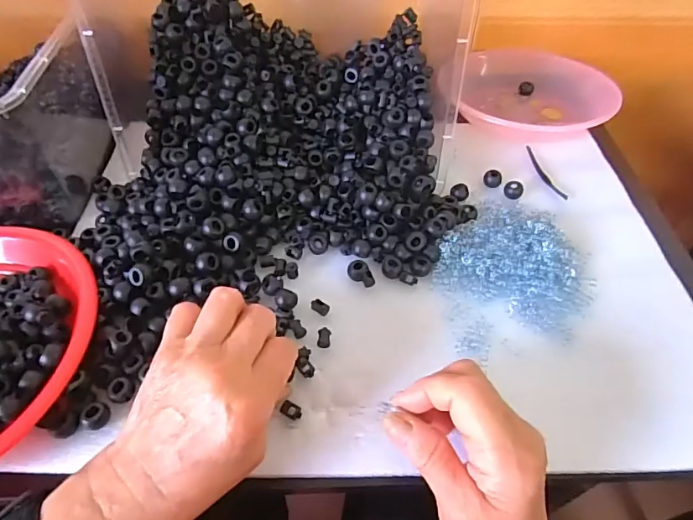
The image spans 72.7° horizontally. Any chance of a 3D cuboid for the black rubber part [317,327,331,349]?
[{"bbox_3d":[-0.017,0.059,0.353,0.010,0.007,0.014,2,51,1],"label":"black rubber part"}]

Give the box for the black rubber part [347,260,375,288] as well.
[{"bbox_3d":[0.013,0.011,0.386,0.024,0.011,0.016,35,59,25],"label":"black rubber part"}]

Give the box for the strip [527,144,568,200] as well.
[{"bbox_3d":[0.199,-0.091,0.479,0.014,0.006,0.085,-9,52,-7],"label":"strip"}]

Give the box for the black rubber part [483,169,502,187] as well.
[{"bbox_3d":[0.145,-0.082,0.466,0.017,0.013,0.014,18,53,14],"label":"black rubber part"}]

